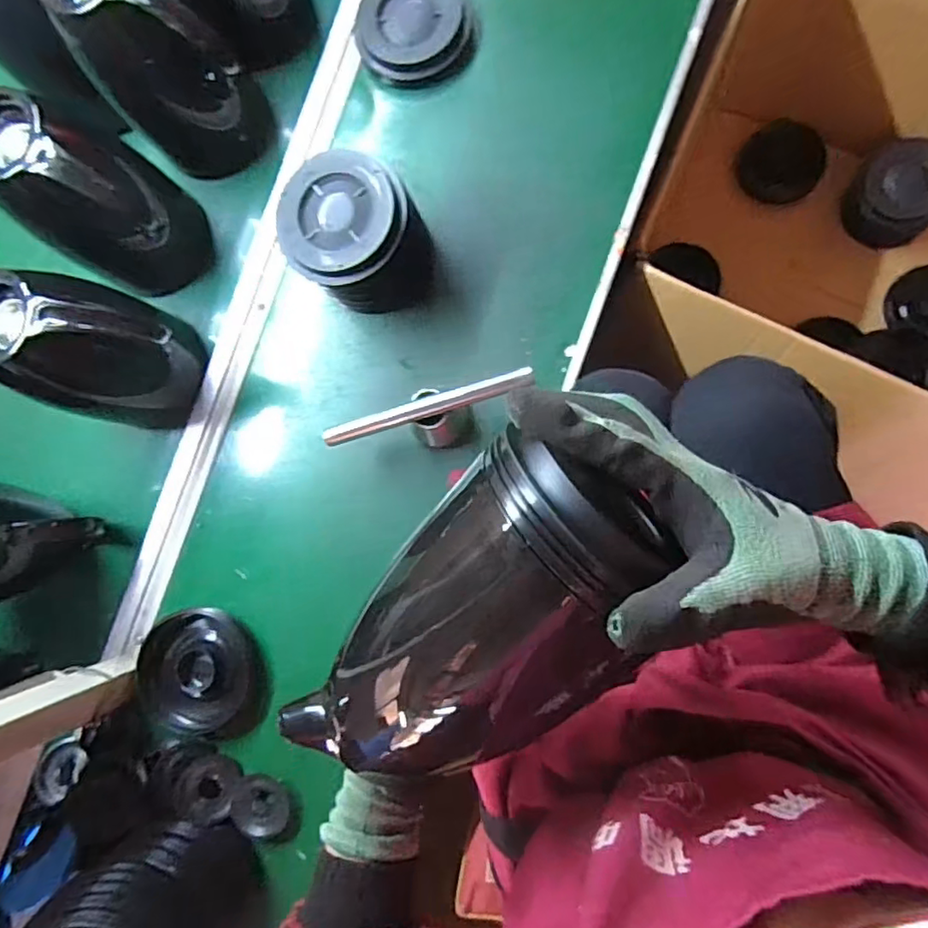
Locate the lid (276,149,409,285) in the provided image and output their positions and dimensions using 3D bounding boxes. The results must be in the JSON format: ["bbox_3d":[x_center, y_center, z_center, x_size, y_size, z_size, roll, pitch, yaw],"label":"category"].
[{"bbox_3d":[-0.113,-0.222,0.523,0.114,0.013,0.114,-1,86,9],"label":"lid"}]

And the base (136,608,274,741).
[{"bbox_3d":[-0.265,0.215,0.599,0.136,0.025,0.117,11,88,9],"label":"base"}]

